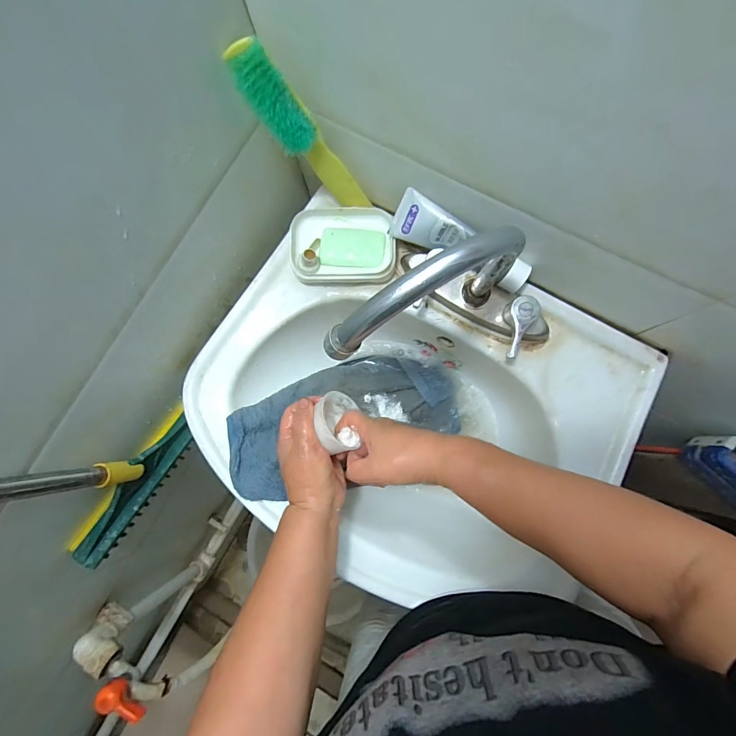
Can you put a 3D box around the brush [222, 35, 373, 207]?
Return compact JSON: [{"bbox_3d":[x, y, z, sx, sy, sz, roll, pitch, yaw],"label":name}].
[{"bbox_3d":[-0.057,-0.212,0.372,0.030,0.186,0.031,23,87,31],"label":"brush"}]

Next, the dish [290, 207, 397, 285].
[{"bbox_3d":[-0.029,-0.140,0.460,0.119,0.042,0.082,-2,81,3],"label":"dish"}]

